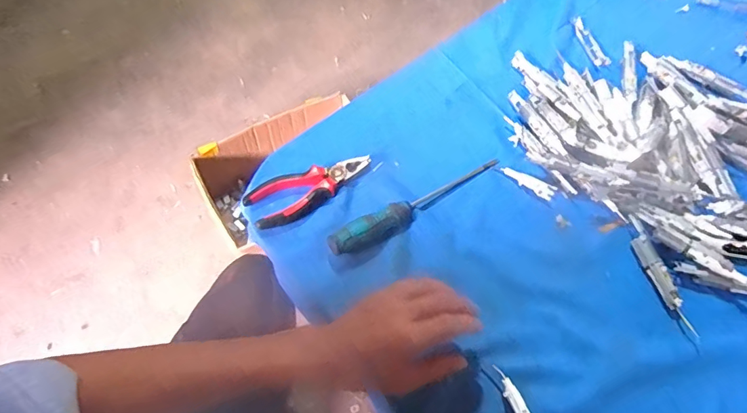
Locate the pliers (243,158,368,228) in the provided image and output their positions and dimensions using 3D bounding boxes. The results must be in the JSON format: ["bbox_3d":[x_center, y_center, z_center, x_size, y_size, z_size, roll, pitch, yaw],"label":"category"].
[{"bbox_3d":[-0.079,-0.027,0.574,0.155,0.022,0.058,-33,66,-17],"label":"pliers"}]

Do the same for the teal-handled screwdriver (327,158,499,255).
[{"bbox_3d":[0.058,-0.005,0.560,0.243,0.032,0.032,-29,65,-15],"label":"teal-handled screwdriver"}]

